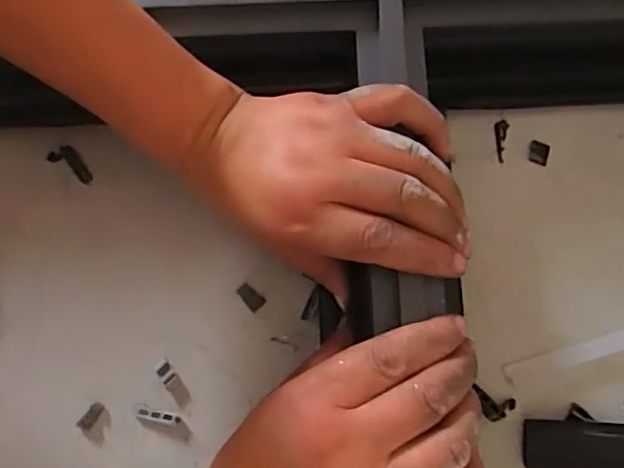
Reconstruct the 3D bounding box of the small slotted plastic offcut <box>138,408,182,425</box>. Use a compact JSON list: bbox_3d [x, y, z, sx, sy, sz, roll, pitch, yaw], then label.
[{"bbox_3d":[-0.089,0.106,0.350,0.025,0.005,0.006,9,78,2],"label":"small slotted plastic offcut"}]

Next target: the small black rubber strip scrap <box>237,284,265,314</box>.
[{"bbox_3d":[-0.037,0.038,0.363,0.010,0.004,0.017,-44,81,-8],"label":"small black rubber strip scrap"}]

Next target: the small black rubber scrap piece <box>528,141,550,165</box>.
[{"bbox_3d":[0.143,-0.051,0.379,0.013,0.004,0.012,22,79,5],"label":"small black rubber scrap piece"}]

